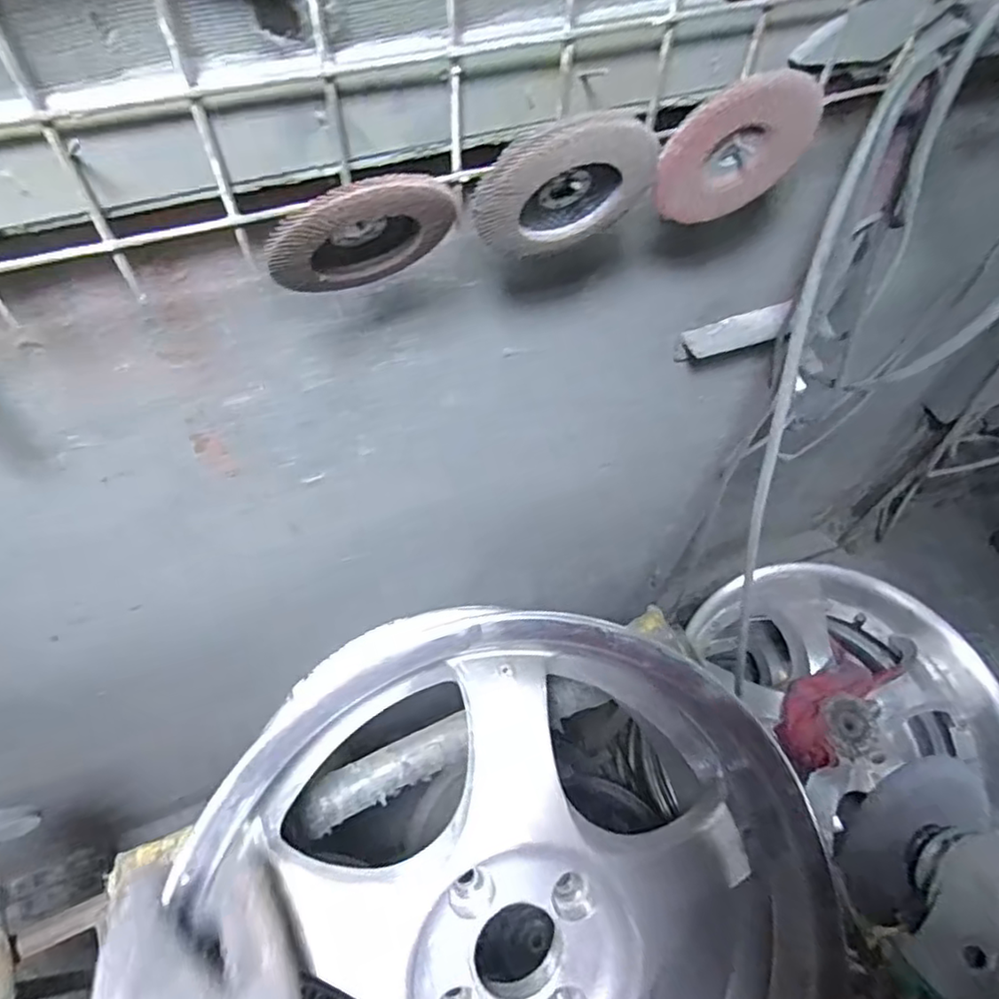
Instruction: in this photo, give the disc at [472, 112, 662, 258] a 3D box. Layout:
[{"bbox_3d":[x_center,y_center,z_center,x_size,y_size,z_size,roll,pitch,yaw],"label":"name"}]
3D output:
[{"bbox_3d":[0.035,-0.162,0.333,0.094,0.087,0.013,-23,79,20],"label":"disc"}]

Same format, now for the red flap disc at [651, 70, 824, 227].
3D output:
[{"bbox_3d":[0.137,-0.201,0.368,0.096,0.085,0.016,-17,61,-13],"label":"red flap disc"}]

